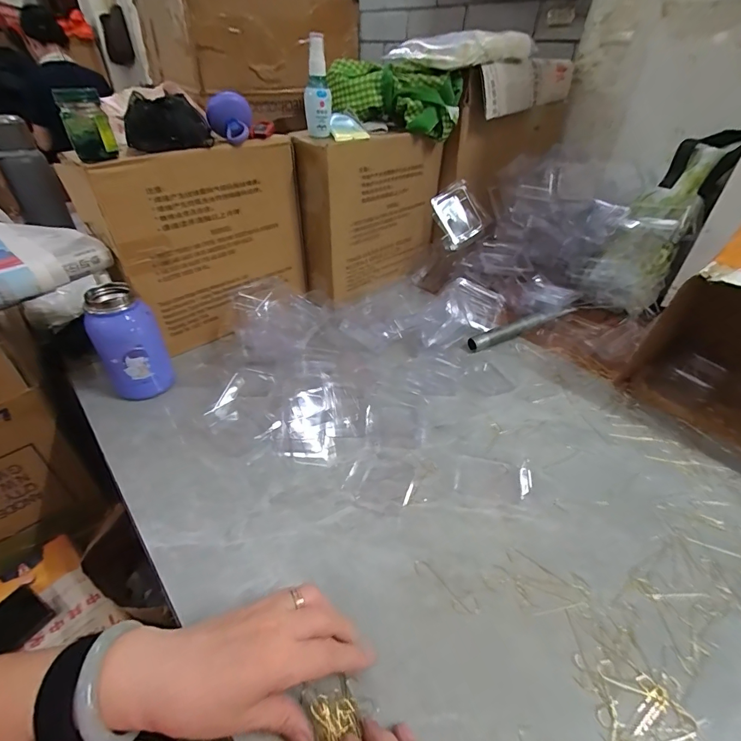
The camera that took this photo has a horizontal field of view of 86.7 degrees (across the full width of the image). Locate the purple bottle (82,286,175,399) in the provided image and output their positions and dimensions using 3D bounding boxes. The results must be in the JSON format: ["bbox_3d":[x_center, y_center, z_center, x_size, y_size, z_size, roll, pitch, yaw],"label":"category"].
[{"bbox_3d":[-0.305,-0.032,0.500,0.073,0.136,0.066,-21,44,-27],"label":"purple bottle"}]

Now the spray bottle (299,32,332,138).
[{"bbox_3d":[-0.076,-0.397,0.553,0.035,0.114,0.033,3,39,0],"label":"spray bottle"}]

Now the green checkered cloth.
[{"bbox_3d":[0.039,-0.445,0.641,0.205,0.087,0.082,18,41,19],"label":"green checkered cloth"}]

